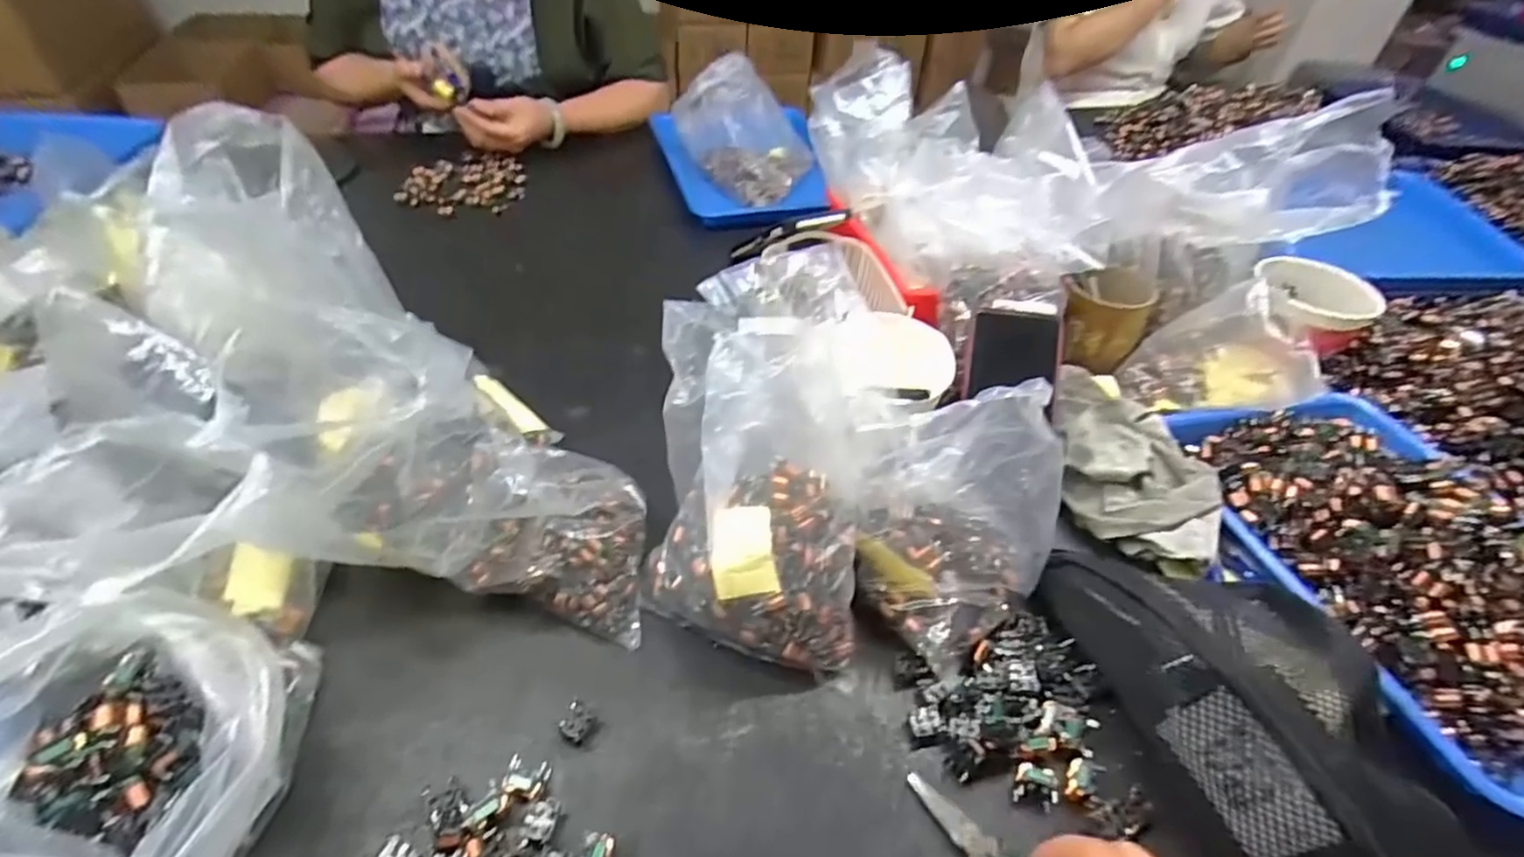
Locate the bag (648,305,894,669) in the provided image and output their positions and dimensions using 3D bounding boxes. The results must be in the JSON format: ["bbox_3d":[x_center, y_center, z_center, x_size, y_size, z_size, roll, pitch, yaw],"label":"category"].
[{"bbox_3d":[-0.002,0.019,0.458,0.143,0.171,0.224,3,43,0],"label":"bag"}]

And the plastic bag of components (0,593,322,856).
[{"bbox_3d":[-0.295,0.167,0.321,0.116,0.104,0.153,-2,43,-6],"label":"plastic bag of components"}]

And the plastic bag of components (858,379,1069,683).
[{"bbox_3d":[0.131,0.062,0.446,0.127,0.117,0.156,3,43,0],"label":"plastic bag of components"}]

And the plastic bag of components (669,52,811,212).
[{"bbox_3d":[-0.017,-0.421,0.924,0.134,0.141,0.171,-30,53,-32],"label":"plastic bag of components"}]

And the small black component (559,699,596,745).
[{"bbox_3d":[-0.109,0.174,0.397,0.016,0.011,0.019,21,45,16],"label":"small black component"}]

